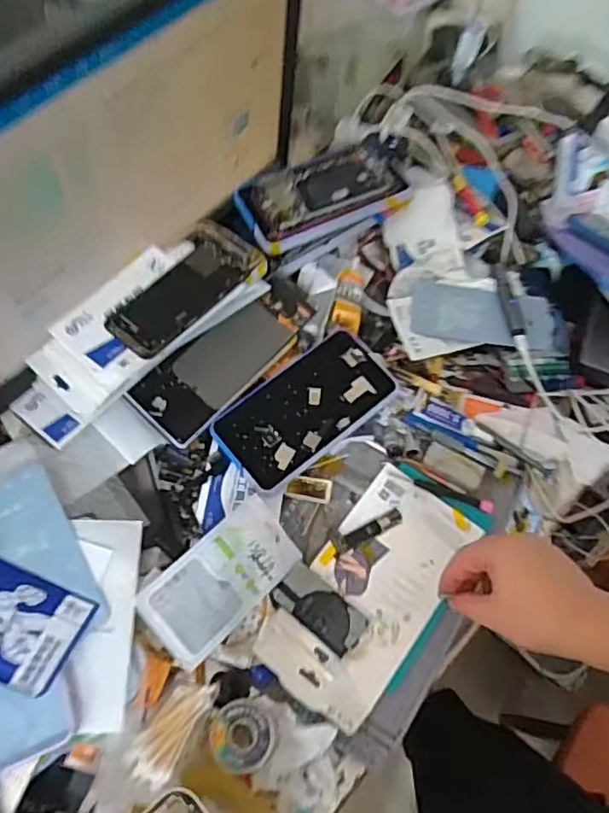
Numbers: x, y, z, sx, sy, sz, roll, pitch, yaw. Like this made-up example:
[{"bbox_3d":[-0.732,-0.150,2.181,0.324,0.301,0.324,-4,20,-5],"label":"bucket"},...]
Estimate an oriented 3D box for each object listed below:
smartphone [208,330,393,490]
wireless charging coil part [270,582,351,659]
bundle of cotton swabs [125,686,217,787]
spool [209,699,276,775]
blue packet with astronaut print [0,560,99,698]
[{"bbox_3d":[0.001,-0.001,0.656,0.188,0.014,0.101,-40,71,-17],"label":"smartphone"},{"bbox_3d":[0.013,0.193,0.586,0.085,0.007,0.043,37,70,16],"label":"wireless charging coil part"},{"bbox_3d":[-0.109,0.269,0.517,0.039,0.011,0.086,30,48,13],"label":"bundle of cotton swabs"},{"bbox_3d":[-0.052,0.283,0.531,0.055,0.022,0.053,0,64,0],"label":"spool"},{"bbox_3d":[-0.248,0.173,0.505,0.124,0.014,0.084,23,44,2],"label":"blue packet with astronaut print"}]

